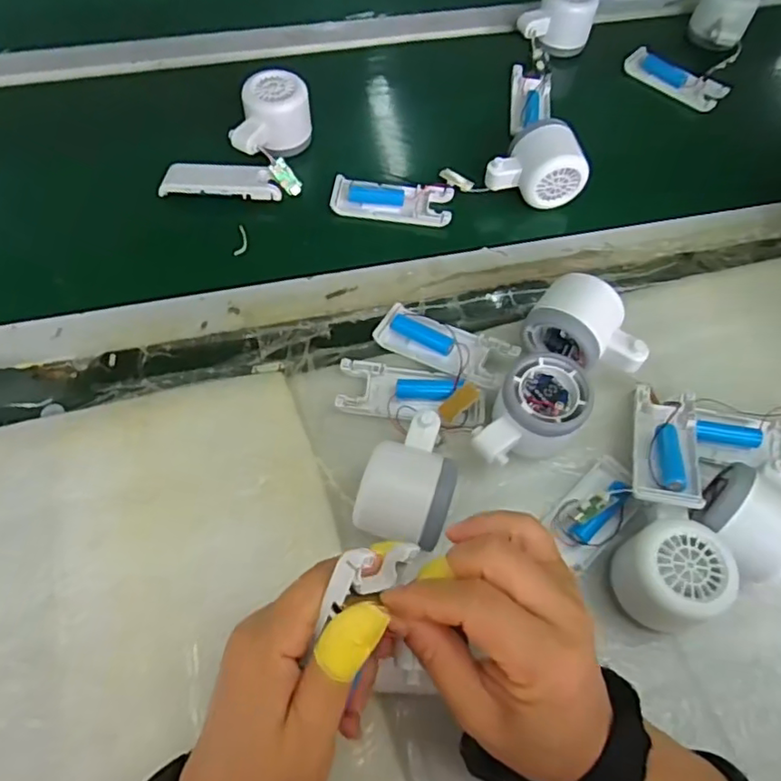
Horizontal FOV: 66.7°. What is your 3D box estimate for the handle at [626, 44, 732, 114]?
[{"bbox_3d":[0.302,-0.330,0.625,0.040,0.018,0.105,-39,71,-21],"label":"handle"}]

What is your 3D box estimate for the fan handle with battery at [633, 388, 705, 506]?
[{"bbox_3d":[0.183,0.035,0.392,0.037,0.016,0.100,18,45,6],"label":"fan handle with battery"}]

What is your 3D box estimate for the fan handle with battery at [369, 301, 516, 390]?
[{"bbox_3d":[0.039,-0.034,0.446,0.100,0.023,0.041,28,63,11],"label":"fan handle with battery"}]

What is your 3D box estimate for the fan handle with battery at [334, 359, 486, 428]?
[{"bbox_3d":[0.015,0.002,0.424,0.102,0.022,0.047,8,61,1],"label":"fan handle with battery"}]

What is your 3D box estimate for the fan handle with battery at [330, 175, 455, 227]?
[{"bbox_3d":[0.002,-0.169,0.526,0.104,0.012,0.041,8,61,1],"label":"fan handle with battery"}]

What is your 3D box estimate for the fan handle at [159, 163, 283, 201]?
[{"bbox_3d":[-0.148,-0.184,0.522,0.100,0.013,0.033,-1,62,-4],"label":"fan handle"}]

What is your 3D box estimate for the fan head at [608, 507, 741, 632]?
[{"bbox_3d":[0.166,0.109,0.357,0.062,0.050,0.057,2,62,-3],"label":"fan head"}]

